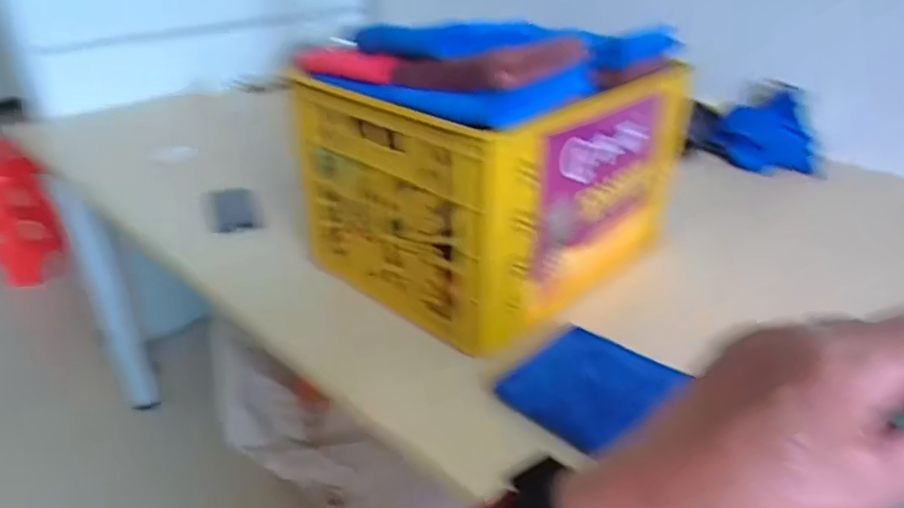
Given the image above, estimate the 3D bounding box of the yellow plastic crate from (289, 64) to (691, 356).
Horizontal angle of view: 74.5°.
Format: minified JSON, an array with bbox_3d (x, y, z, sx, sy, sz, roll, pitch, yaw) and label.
[{"bbox_3d":[0.065,-0.121,0.907,0.383,0.306,0.463,24,38,35],"label":"yellow plastic crate"}]

